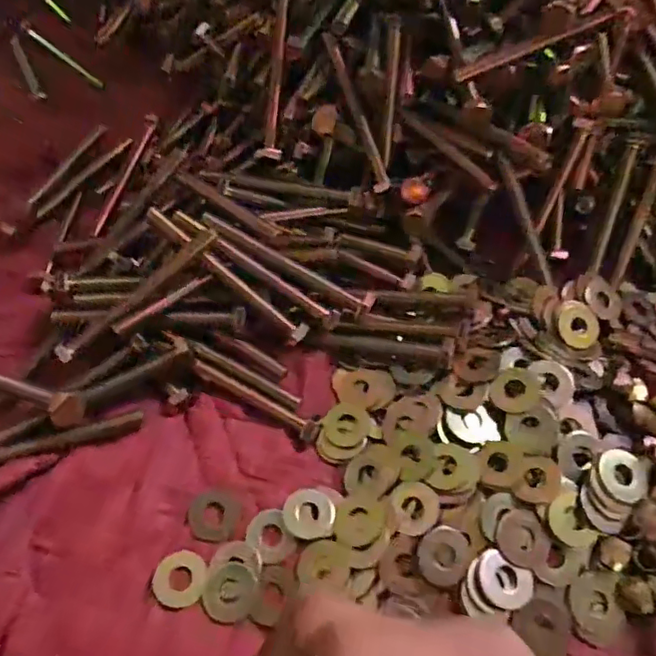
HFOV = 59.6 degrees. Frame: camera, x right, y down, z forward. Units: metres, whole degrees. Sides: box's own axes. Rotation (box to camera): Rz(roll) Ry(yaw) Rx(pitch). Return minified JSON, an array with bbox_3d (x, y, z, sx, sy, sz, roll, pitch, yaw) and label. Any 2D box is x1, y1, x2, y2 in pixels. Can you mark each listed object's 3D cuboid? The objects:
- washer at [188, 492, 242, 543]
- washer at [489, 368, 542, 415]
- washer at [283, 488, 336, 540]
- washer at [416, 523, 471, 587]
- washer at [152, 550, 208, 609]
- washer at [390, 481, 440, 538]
[{"bbox_3d":[-0.056,0.091,0.278,0.025,0.004,0.023,-1,61,3],"label":"washer"},{"bbox_3d":[0.096,0.032,0.293,0.024,0.004,0.024,0,58,0],"label":"washer"},{"bbox_3d":[-0.009,0.089,0.275,0.025,0.004,0.023,0,58,0],"label":"washer"},{"bbox_3d":[0.052,0.103,0.259,0.023,0.004,0.024,0,58,0],"label":"washer"},{"bbox_3d":[-0.068,0.115,0.262,0.022,0.006,0.024,0,58,0],"label":"washer"},{"bbox_3d":[0.041,0.085,0.271,0.022,0.004,0.024,8,62,18],"label":"washer"}]

